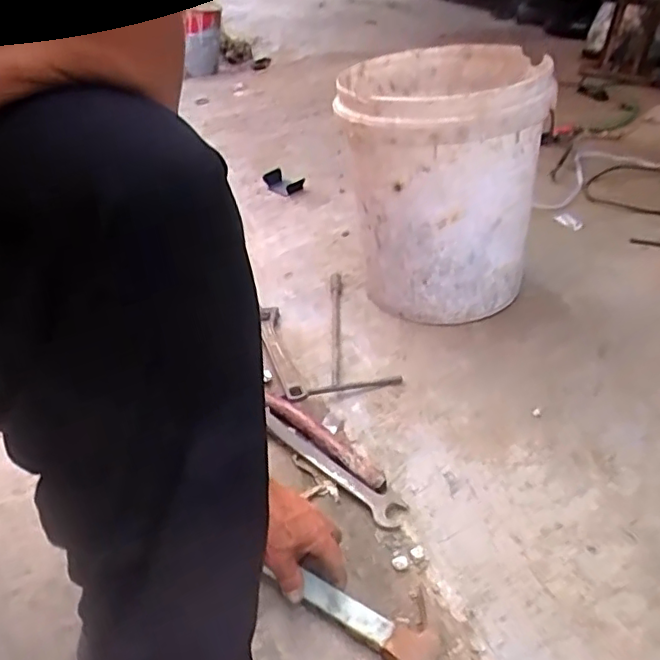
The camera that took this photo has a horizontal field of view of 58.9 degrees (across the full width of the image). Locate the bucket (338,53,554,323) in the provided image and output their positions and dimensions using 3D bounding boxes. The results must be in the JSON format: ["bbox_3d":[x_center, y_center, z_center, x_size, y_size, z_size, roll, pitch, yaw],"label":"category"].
[{"bbox_3d":[0.174,-0.230,0.953,0.325,0.359,0.332,14,33,10],"label":"bucket"}]

